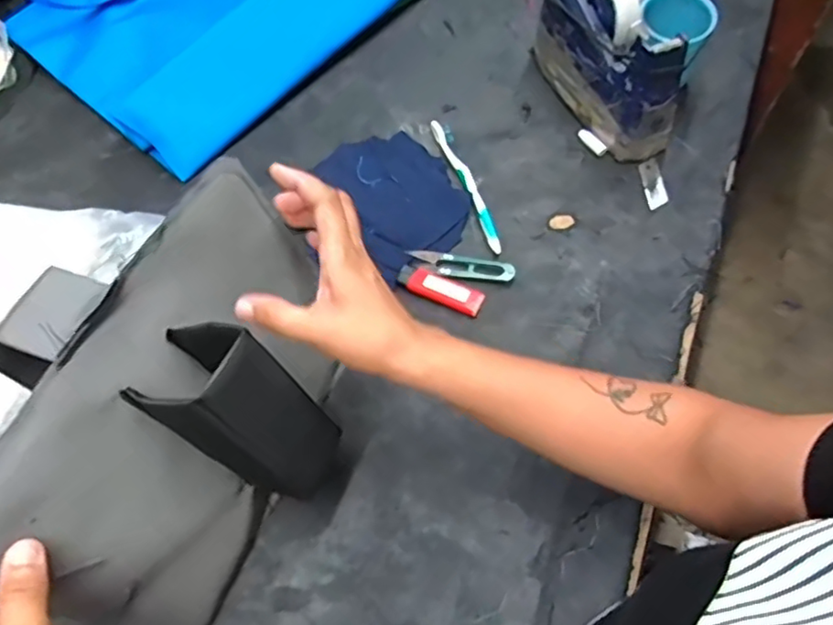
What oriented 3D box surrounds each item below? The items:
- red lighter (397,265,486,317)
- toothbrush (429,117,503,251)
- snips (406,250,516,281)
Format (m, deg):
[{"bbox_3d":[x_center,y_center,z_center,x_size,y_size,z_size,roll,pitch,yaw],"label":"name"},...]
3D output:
[{"bbox_3d":[0.022,-0.022,0.559,0.080,0.007,0.027,22,63,14],"label":"red lighter"},{"bbox_3d":[0.052,-0.131,0.620,0.017,0.007,0.174,-18,60,-8],"label":"toothbrush"},{"bbox_3d":[0.041,-0.044,0.571,0.100,0.005,0.025,9,60,8],"label":"snips"}]

